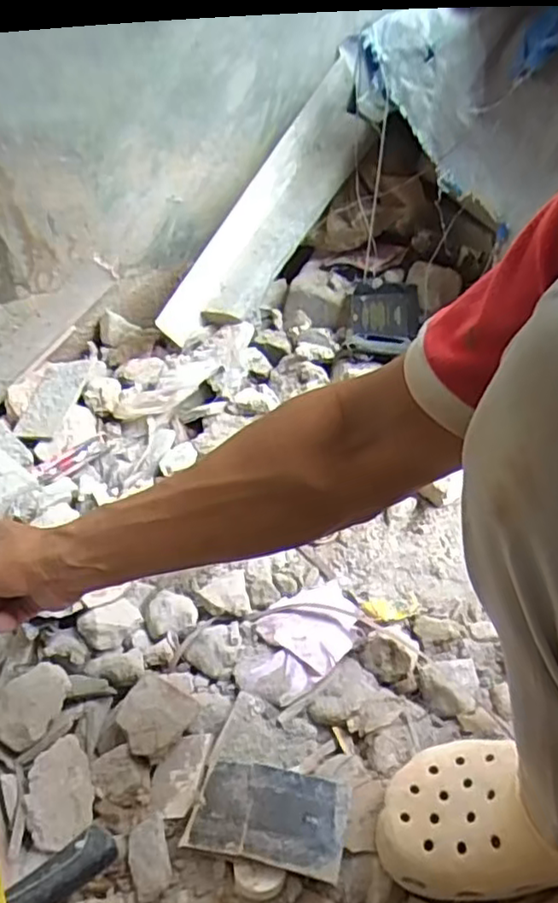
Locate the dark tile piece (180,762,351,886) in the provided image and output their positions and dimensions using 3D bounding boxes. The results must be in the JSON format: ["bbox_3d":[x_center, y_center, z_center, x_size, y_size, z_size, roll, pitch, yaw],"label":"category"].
[{"bbox_3d":[-0.007,0.286,0.523,0.118,0.010,0.074,6,31,11],"label":"dark tile piece"}]

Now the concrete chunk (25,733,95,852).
[{"bbox_3d":[-0.185,0.282,0.551,0.050,0.021,0.082,-8,41,-11],"label":"concrete chunk"}]

